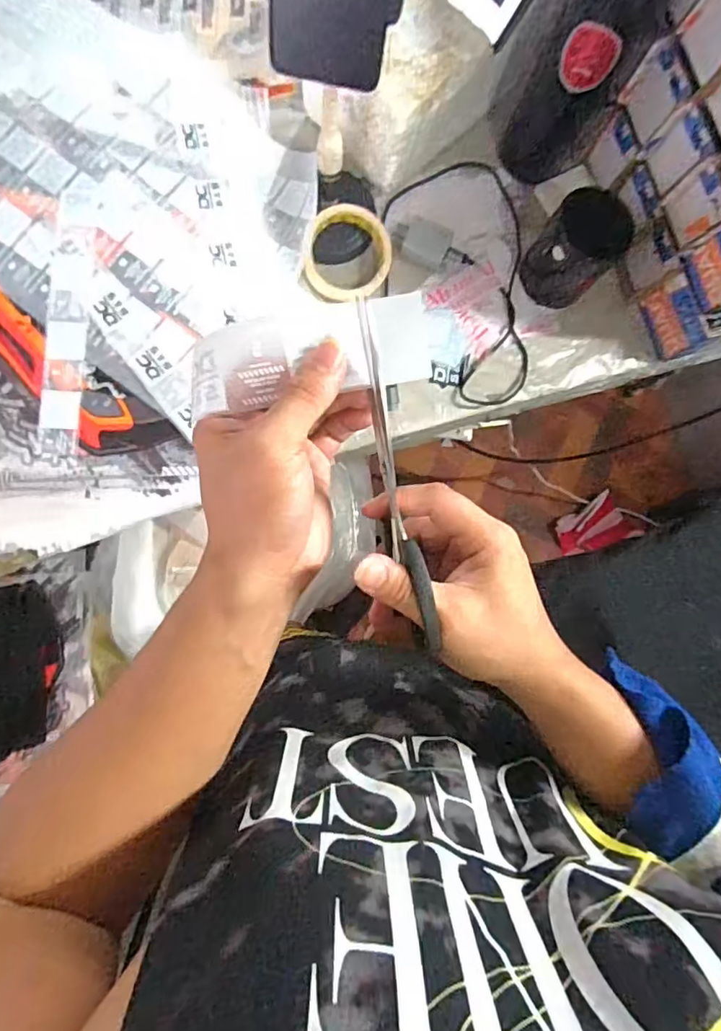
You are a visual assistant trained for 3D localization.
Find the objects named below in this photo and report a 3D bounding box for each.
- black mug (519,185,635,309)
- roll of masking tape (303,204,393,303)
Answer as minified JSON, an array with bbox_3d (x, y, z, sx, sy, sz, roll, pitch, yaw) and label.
[{"bbox_3d":[0.228,-0.282,0.589,0.077,0.098,0.074,41,80,0],"label":"black mug"},{"bbox_3d":[-0.014,-0.279,0.600,0.094,0.032,0.098,1,83,-7],"label":"roll of masking tape"}]

